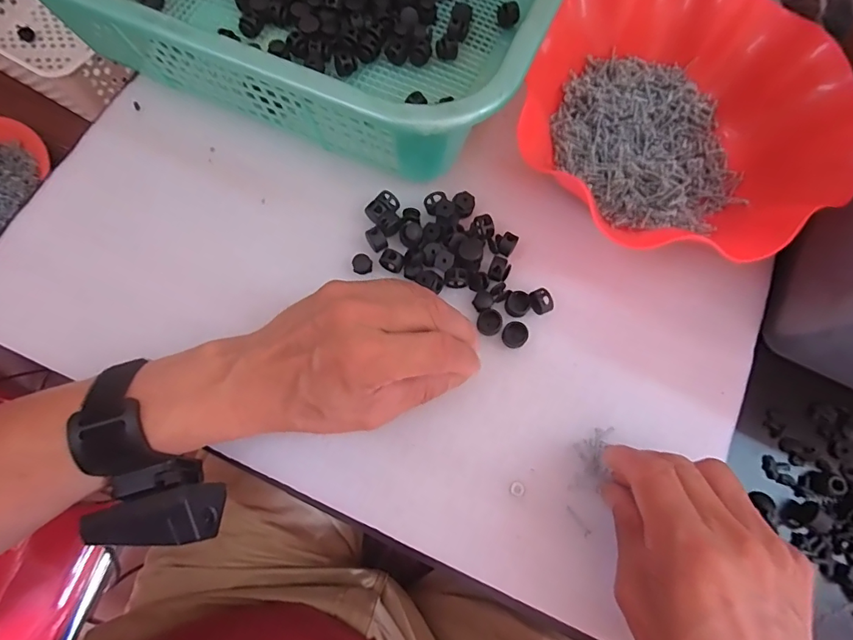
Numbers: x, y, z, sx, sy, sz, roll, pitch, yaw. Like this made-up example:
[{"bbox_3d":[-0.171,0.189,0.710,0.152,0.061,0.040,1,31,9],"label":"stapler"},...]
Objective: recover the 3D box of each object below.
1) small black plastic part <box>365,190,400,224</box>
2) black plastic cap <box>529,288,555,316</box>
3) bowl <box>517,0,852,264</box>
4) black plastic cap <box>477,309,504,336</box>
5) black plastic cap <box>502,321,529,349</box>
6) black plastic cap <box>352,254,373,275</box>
[{"bbox_3d":[-0.032,-0.082,0.327,0.017,0.007,0.025,39,77,9],"label":"small black plastic part"},{"bbox_3d":[0.079,-0.012,0.312,0.013,0.013,0.017,-23,76,-8],"label":"black plastic cap"},{"bbox_3d":[0.178,-0.148,0.330,0.207,0.063,0.195,0,74,-2],"label":"bowl"},{"bbox_3d":[0.044,0.001,0.309,0.017,0.005,0.016,0,74,-2],"label":"black plastic cap"},{"bbox_3d":[0.061,0.010,0.308,0.016,0.007,0.017,0,74,-2],"label":"black plastic cap"},{"bbox_3d":[-0.045,-0.039,0.321,0.014,0.004,0.014,0,74,-2],"label":"black plastic cap"}]

